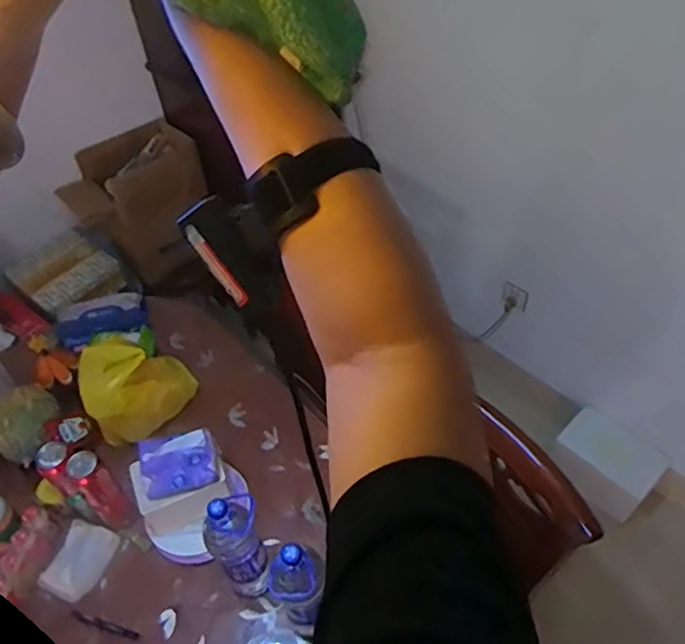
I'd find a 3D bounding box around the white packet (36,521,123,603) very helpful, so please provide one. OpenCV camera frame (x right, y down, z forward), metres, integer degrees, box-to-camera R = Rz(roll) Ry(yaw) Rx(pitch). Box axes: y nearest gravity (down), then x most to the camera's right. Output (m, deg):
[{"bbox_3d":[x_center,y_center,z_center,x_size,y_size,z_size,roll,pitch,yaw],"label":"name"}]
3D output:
[{"bbox_3d":[-0.499,0.457,1.139,0.095,0.018,0.134,26,59,-1],"label":"white packet"}]

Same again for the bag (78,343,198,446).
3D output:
[{"bbox_3d":[-0.456,0.125,1.317,0.219,0.192,0.185,-29,54,-19],"label":"bag"}]

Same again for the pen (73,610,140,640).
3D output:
[{"bbox_3d":[-0.434,0.559,1.093,0.127,0.014,0.014,20,53,1],"label":"pen"}]

